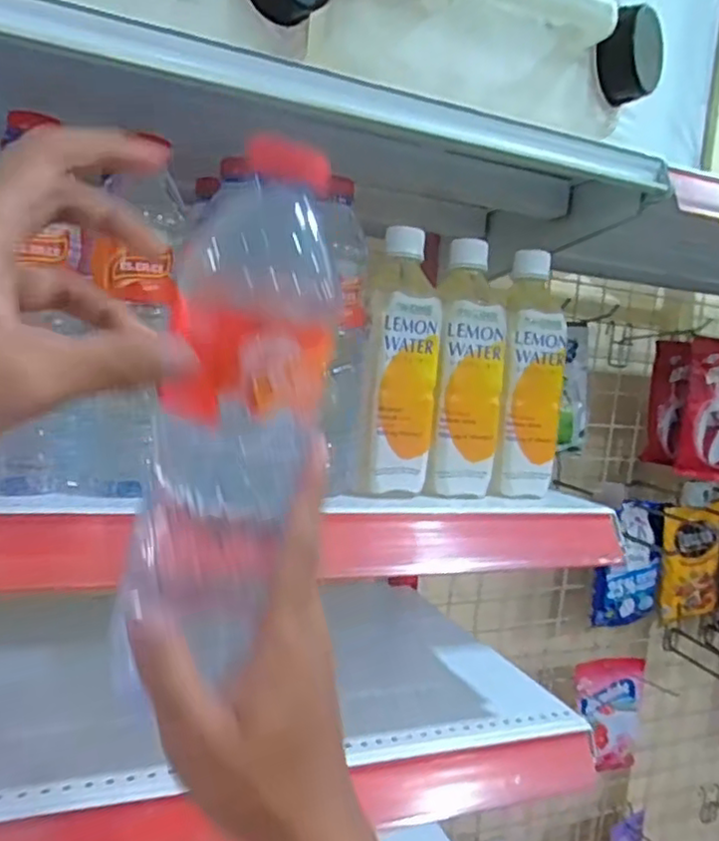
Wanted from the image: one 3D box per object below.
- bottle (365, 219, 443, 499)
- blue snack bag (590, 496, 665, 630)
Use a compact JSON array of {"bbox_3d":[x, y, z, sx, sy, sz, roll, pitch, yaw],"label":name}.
[{"bbox_3d":[0.027,-0.046,0.518,0.057,0.198,0.053,3,5,-25],"label":"bottle"},{"bbox_3d":[0.418,0.222,1.024,0.123,0.192,0.040,3,6,-22],"label":"blue snack bag"}]

